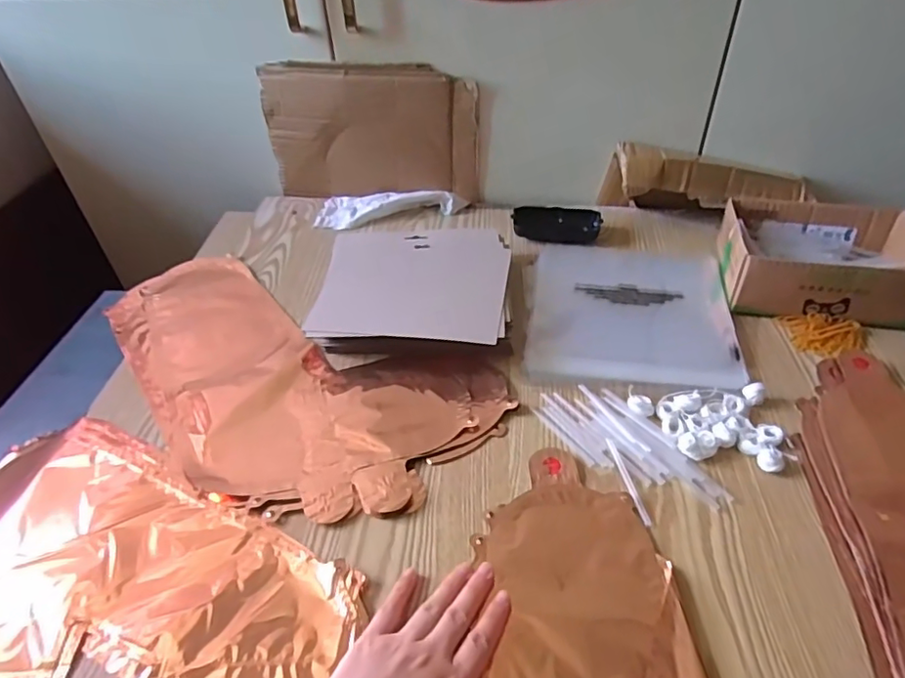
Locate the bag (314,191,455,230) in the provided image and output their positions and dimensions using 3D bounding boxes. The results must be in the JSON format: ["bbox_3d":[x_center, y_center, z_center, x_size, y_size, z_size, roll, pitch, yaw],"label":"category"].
[{"bbox_3d":[-0.091,-0.180,0.772,0.181,0.025,0.073,-1,43,2],"label":"bag"}]

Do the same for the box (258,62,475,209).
[{"bbox_3d":[-0.104,-0.264,0.747,0.273,0.173,0.021,4,43,7],"label":"box"}]

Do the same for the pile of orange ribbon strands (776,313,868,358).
[{"bbox_3d":[0.372,-0.004,0.568,0.075,0.014,0.050,3,43,6],"label":"pile of orange ribbon strands"}]

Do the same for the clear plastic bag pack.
[{"bbox_3d":[0.191,-0.037,0.617,0.201,0.013,0.228,6,44,9],"label":"clear plastic bag pack"}]

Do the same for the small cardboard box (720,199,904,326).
[{"bbox_3d":[0.394,-0.088,0.619,0.180,0.069,0.144,7,44,10],"label":"small cardboard box"}]

